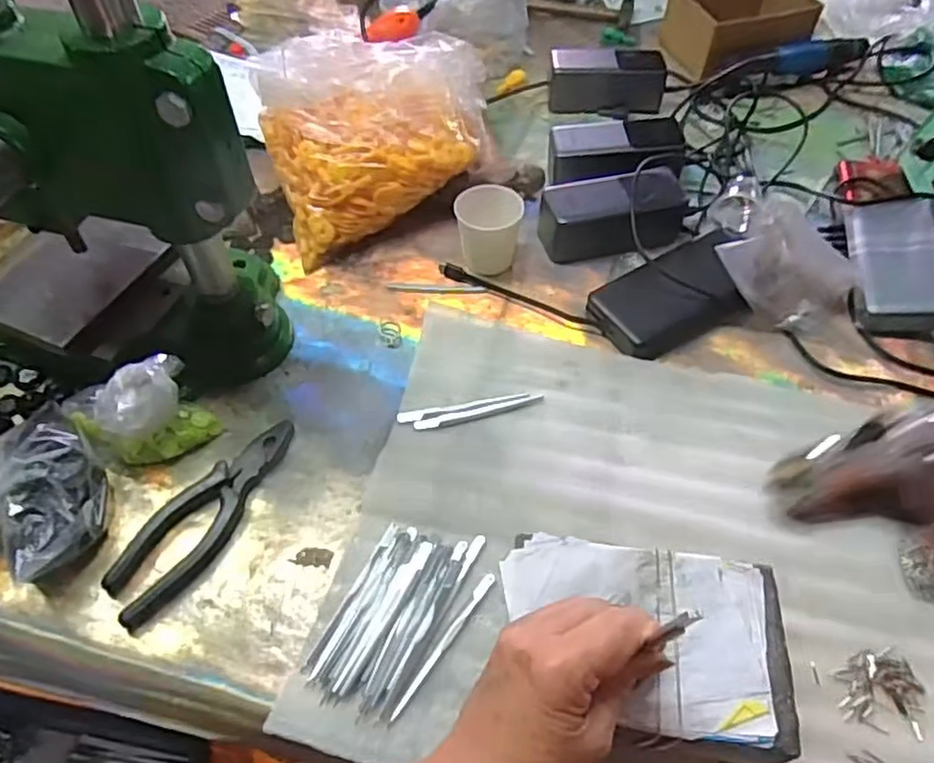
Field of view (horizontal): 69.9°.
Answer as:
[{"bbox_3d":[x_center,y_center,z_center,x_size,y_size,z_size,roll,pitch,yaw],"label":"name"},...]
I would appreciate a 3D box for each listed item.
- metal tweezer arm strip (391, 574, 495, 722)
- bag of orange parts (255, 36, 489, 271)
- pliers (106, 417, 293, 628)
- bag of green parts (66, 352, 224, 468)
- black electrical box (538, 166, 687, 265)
[{"bbox_3d":[-0.014,0.163,0.420,0.007,0.004,0.105,30,58,20],"label":"metal tweezer arm strip"},{"bbox_3d":[-0.074,-0.239,0.636,0.223,0.145,0.155,-17,55,-14],"label":"bag of orange parts"},{"bbox_3d":[-0.182,0.091,0.469,0.054,0.012,0.165,26,56,18],"label":"pliers"},{"bbox_3d":[-0.239,0.021,0.485,0.094,0.051,0.057,-15,54,-12],"label":"bag of green parts"},{"bbox_3d":[0.139,-0.157,0.631,0.133,0.056,0.061,-11,53,-9],"label":"black electrical box"}]

